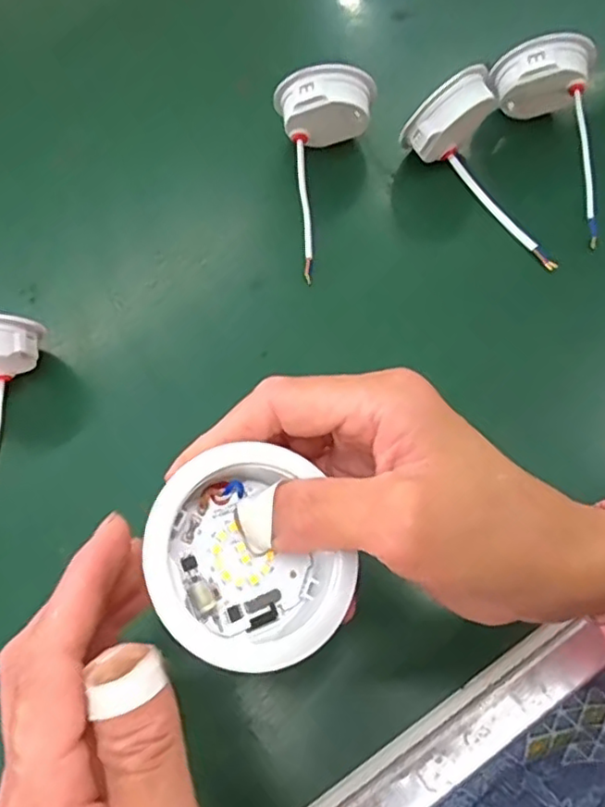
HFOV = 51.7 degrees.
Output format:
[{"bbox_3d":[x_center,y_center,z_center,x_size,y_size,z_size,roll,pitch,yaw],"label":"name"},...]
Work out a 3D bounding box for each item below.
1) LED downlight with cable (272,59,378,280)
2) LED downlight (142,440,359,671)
[{"bbox_3d":[0.012,-0.162,0.423,0.069,0.065,0.129,1,62,5],"label":"LED downlight with cable"},{"bbox_3d":[-0.021,0.056,0.222,0.069,0.036,0.069,7,68,-19],"label":"LED downlight"}]

